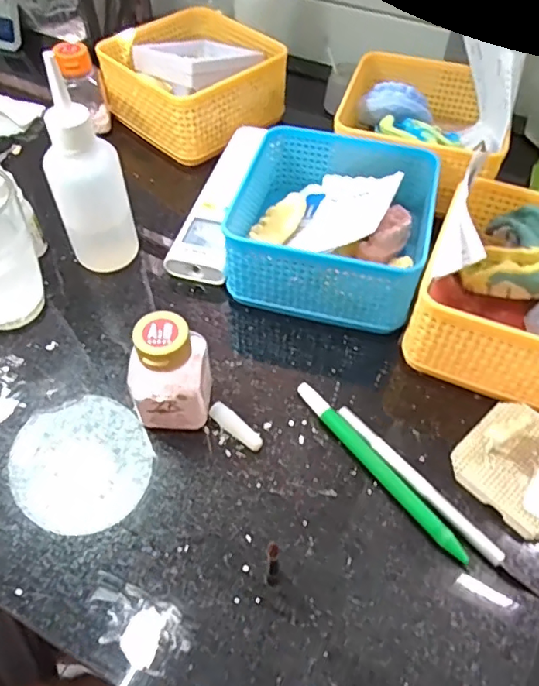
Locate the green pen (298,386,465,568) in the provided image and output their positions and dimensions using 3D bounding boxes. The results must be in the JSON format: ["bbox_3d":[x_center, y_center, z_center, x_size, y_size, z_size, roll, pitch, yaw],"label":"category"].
[{"bbox_3d":[0.061,0.070,0.311,0.011,0.009,0.130,-32,60,-21],"label":"green pen"}]

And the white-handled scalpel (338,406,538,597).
[{"bbox_3d":[0.088,0.084,0.301,0.009,0.007,0.135,-34,61,-22],"label":"white-handled scalpel"}]

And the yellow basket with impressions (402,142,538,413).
[{"bbox_3d":[0.168,-0.037,0.342,0.132,0.083,0.135,19,56,13],"label":"yellow basket with impressions"}]

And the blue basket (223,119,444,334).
[{"bbox_3d":[0.050,-0.087,0.393,0.139,0.059,0.142,13,55,9],"label":"blue basket"}]

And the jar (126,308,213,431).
[{"bbox_3d":[-0.056,0.019,0.310,0.039,0.073,0.038,1,54,0],"label":"jar"}]

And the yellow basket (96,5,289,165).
[{"bbox_3d":[-0.067,-0.241,0.505,0.137,0.060,0.146,-36,61,-23],"label":"yellow basket"}]

